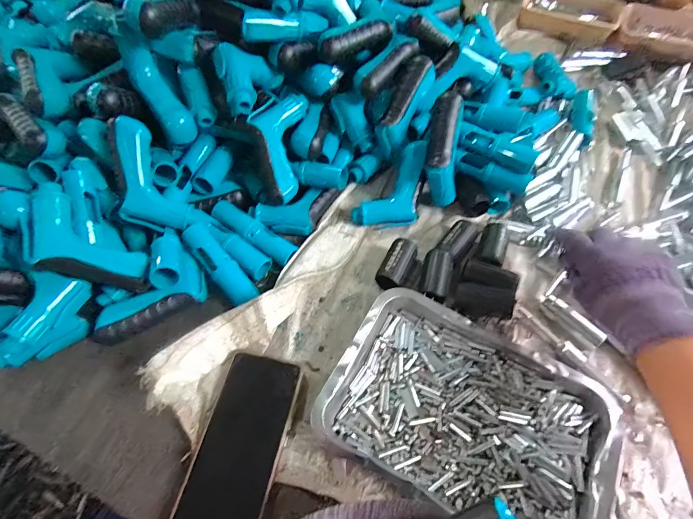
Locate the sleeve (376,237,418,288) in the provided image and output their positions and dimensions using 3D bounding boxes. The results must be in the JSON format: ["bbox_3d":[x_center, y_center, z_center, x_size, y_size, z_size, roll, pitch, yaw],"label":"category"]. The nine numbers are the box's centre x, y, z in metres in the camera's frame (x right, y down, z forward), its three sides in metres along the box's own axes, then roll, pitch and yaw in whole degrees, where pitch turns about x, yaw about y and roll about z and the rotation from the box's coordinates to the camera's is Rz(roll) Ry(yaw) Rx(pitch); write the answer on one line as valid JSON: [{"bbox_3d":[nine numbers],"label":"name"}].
[{"bbox_3d":[0.061,0.007,0.454,0.031,0.032,0.063,23,58,13],"label":"sleeve"}]

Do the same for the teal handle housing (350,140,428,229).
[{"bbox_3d":[0.070,-0.092,0.499,0.070,0.039,0.136,34,89,21],"label":"teal handle housing"}]

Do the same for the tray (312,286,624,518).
[{"bbox_3d":[0.114,0.145,0.356,0.250,0.035,0.176,27,59,16],"label":"tray"}]

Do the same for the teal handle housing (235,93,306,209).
[{"bbox_3d":[-0.098,-0.142,0.485,0.082,0.051,0.138,3,93,3],"label":"teal handle housing"}]

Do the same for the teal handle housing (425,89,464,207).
[{"bbox_3d":[0.127,-0.146,0.489,0.045,0.054,0.136,4,99,4],"label":"teal handle housing"}]

